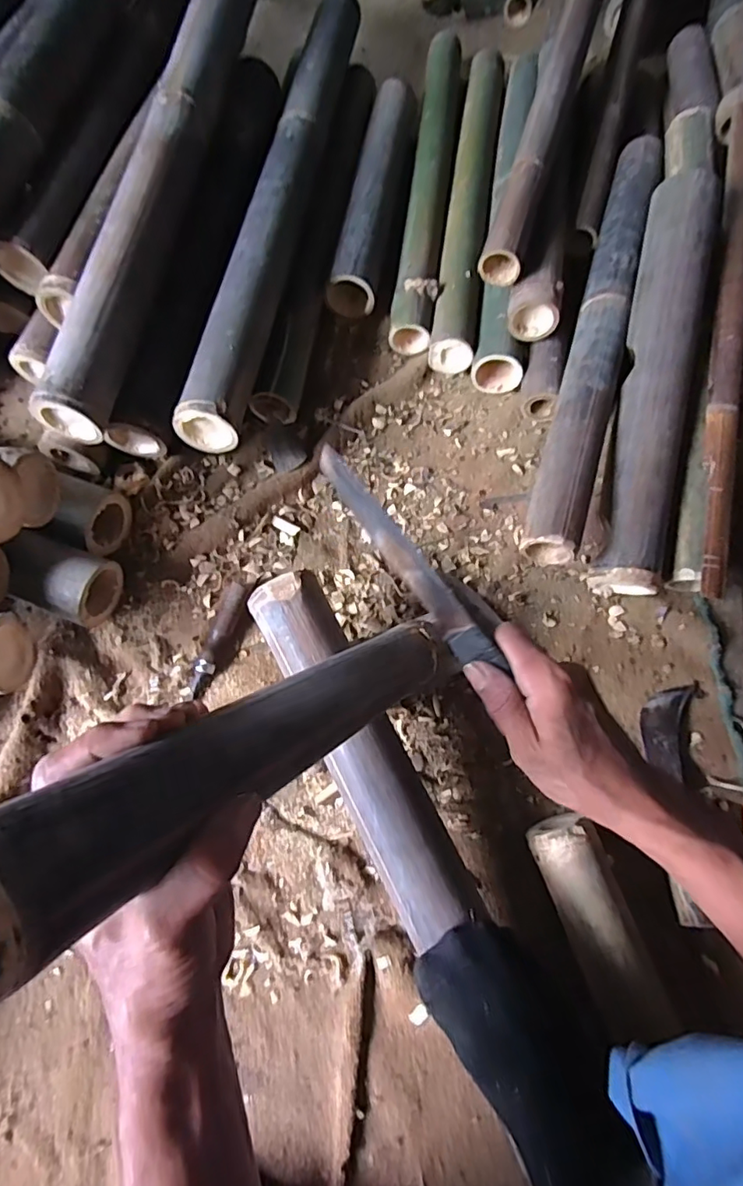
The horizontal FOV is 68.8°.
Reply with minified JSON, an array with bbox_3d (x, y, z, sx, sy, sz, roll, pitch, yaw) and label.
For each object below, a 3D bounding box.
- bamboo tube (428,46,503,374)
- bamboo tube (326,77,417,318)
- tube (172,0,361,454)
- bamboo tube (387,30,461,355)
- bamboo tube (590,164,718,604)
[{"bbox_3d":[0.152,-0.613,0.836,0.059,0.058,0.640,9,72,1],"label":"bamboo tube"},{"bbox_3d":[0.008,-0.610,0.826,0.076,0.070,0.426,8,72,1],"label":"bamboo tube"},{"bbox_3d":[-0.115,-0.560,0.740,0.072,0.057,0.819,11,71,1],"label":"tube"},{"bbox_3d":[0.093,-0.653,0.854,0.068,0.055,0.637,7,72,0],"label":"bamboo tube"},{"bbox_3d":[0.340,-0.245,0.643,0.086,0.074,0.493,10,88,1],"label":"bamboo tube"}]

